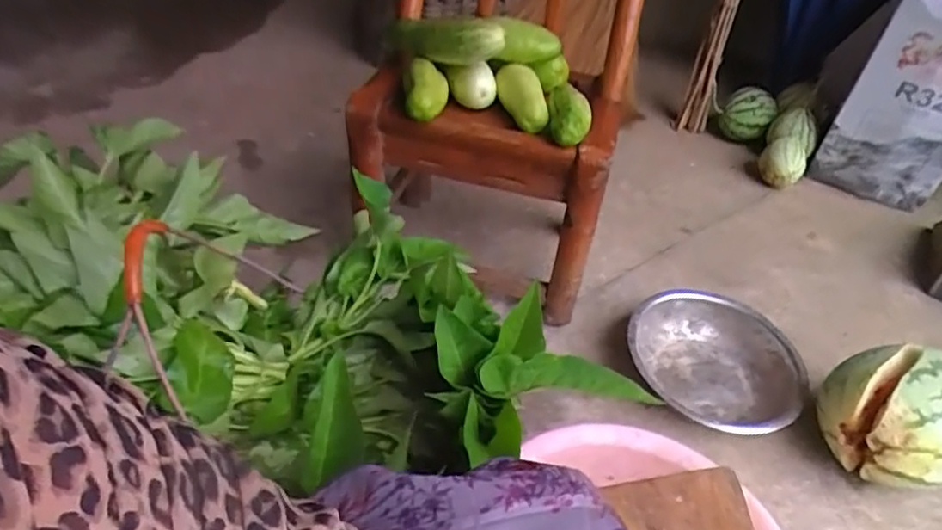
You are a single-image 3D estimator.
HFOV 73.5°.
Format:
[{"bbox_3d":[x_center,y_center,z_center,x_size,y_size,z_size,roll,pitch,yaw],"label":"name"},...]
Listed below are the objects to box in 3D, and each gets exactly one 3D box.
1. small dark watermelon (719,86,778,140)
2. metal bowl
[{"bbox_3d":[0.743,-0.395,1.700,0.129,0.120,0.133,20,43,20],"label":"small dark watermelon"},{"bbox_3d":[0.378,0.161,0.994,0.256,0.094,0.238,4,42,-3],"label":"metal bowl"}]

